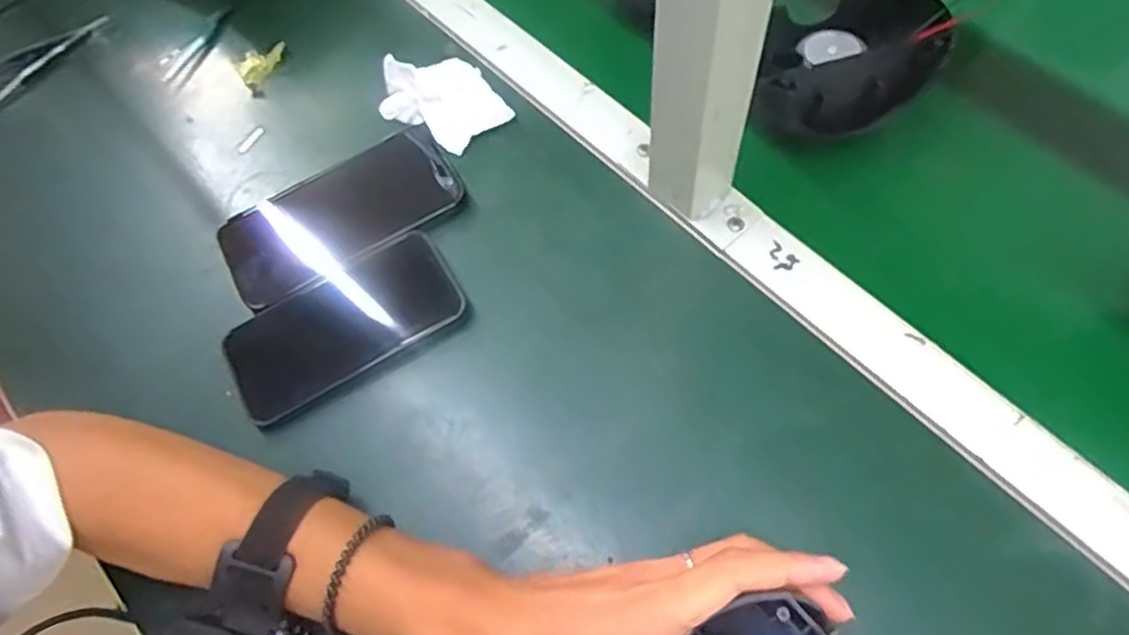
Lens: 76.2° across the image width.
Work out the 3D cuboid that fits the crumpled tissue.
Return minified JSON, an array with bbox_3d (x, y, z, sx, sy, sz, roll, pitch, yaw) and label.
[{"bbox_3d":[-0.086,-0.153,0.504,0.075,0.044,0.059,-35,68,-13],"label":"crumpled tissue"}]

